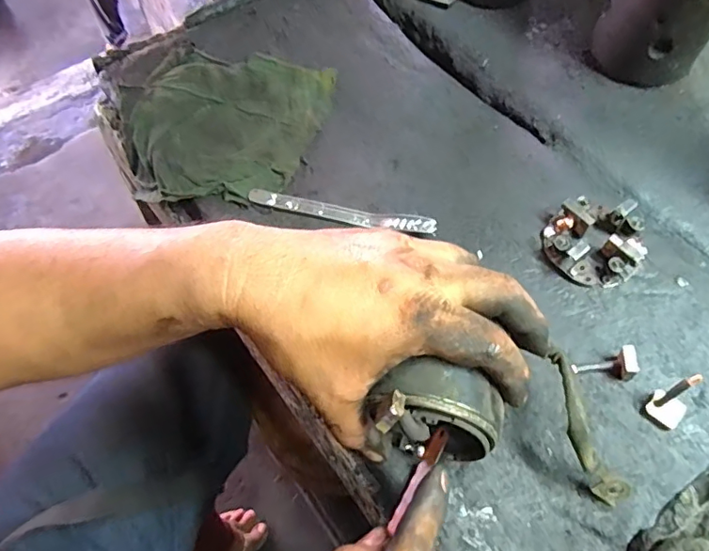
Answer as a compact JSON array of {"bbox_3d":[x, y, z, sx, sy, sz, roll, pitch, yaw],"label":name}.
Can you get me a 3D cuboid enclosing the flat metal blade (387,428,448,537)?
[{"bbox_3d":[0.037,0.120,0.320,0.009,0.010,0.065,30,80,16],"label":"flat metal blade"}]

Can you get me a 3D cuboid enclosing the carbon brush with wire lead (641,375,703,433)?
[{"bbox_3d":[0.197,0.078,0.332,0.021,0.034,0.026,39,70,20],"label":"carbon brush with wire lead"}]

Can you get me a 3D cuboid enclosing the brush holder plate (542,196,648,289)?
[{"bbox_3d":[0.175,-0.026,0.395,0.063,0.027,0.063,-1,63,2],"label":"brush holder plate"}]

